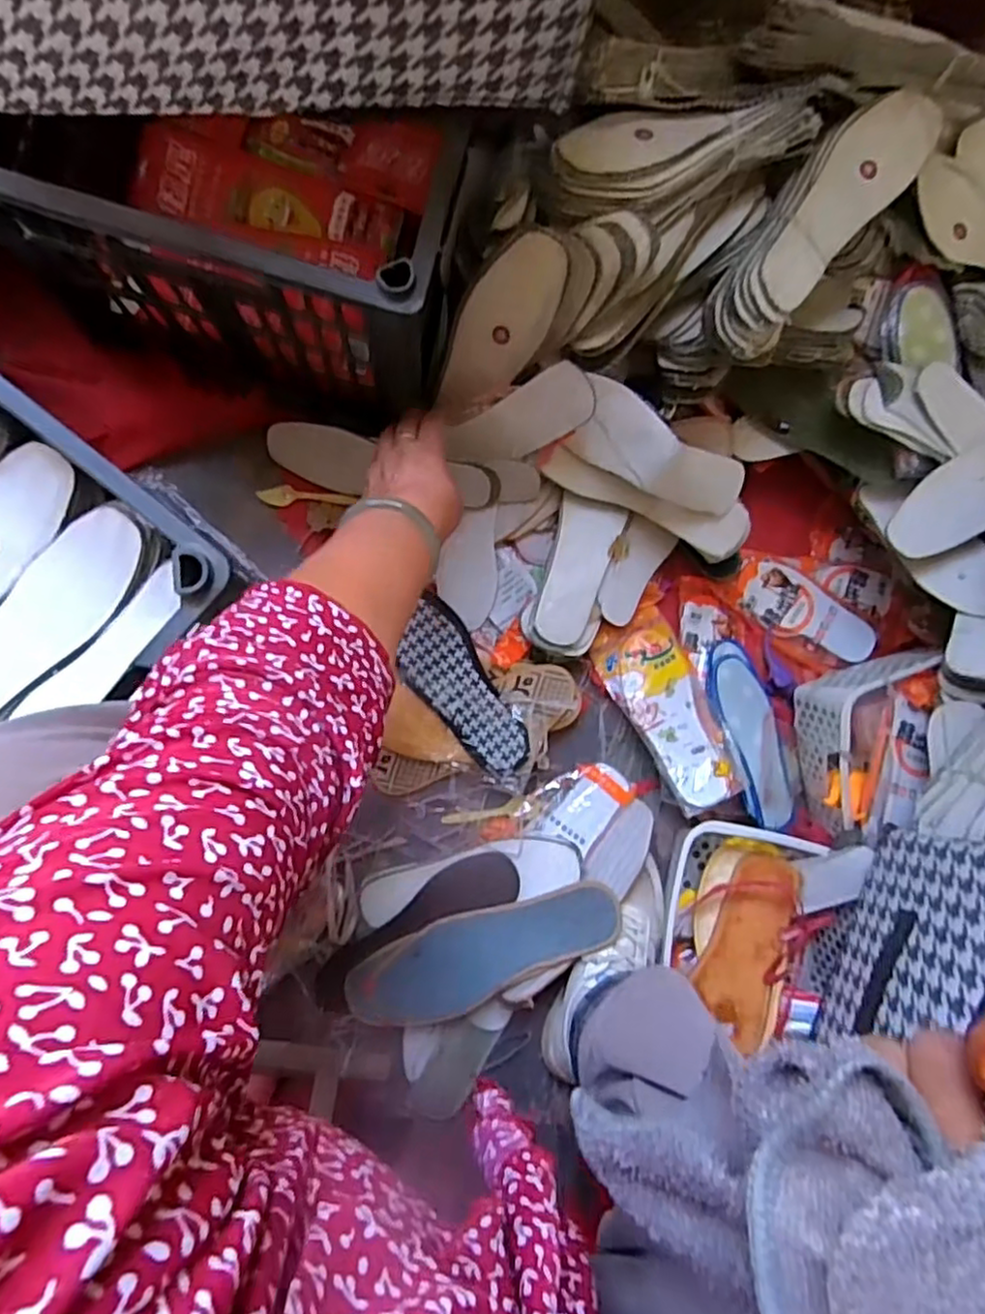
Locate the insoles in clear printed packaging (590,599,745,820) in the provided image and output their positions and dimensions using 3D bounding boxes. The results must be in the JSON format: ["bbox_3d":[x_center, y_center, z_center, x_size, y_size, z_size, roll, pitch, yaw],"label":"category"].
[{"bbox_3d":[0.180,0.052,0.693,0.090,0.015,0.208,-24,76,-6],"label":"insoles in clear printed packaging"}]

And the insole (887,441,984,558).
[{"bbox_3d":[0.470,-0.172,0.623,0.221,0.018,0.070,-37,86,-1],"label":"insole"}]

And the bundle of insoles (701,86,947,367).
[{"bbox_3d":[0.277,-0.370,0.572,0.079,0.051,0.263,38,86,-5],"label":"bundle of insoles"}]

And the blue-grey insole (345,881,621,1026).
[{"bbox_3d":[-0.010,0.289,0.656,0.272,0.015,0.086,-27,84,3],"label":"blue-grey insole"}]

